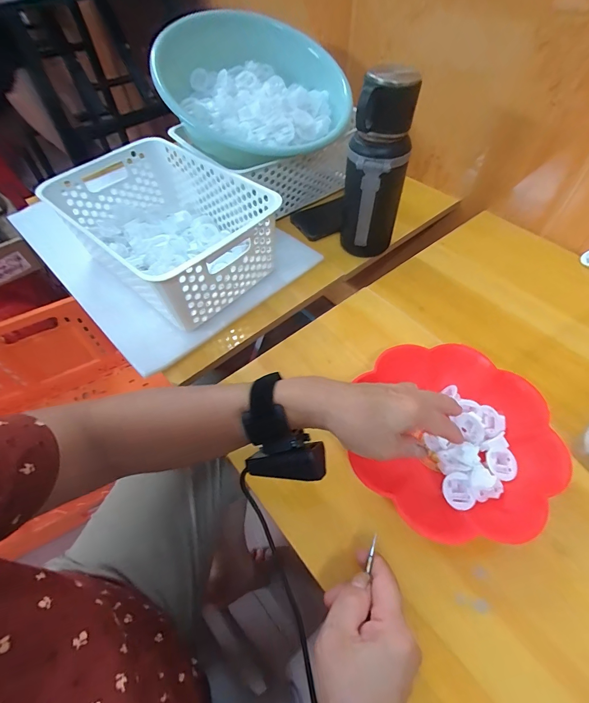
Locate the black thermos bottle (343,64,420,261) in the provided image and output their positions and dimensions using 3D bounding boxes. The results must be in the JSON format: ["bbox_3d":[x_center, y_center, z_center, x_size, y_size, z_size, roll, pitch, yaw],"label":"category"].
[{"bbox_3d":[0.108,-0.231,0.490,0.079,0.232,0.071,8,55,9],"label":"black thermos bottle"}]

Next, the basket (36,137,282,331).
[{"bbox_3d":[-0.185,-0.176,0.528,0.310,0.124,0.205,34,63,24],"label":"basket"}]

